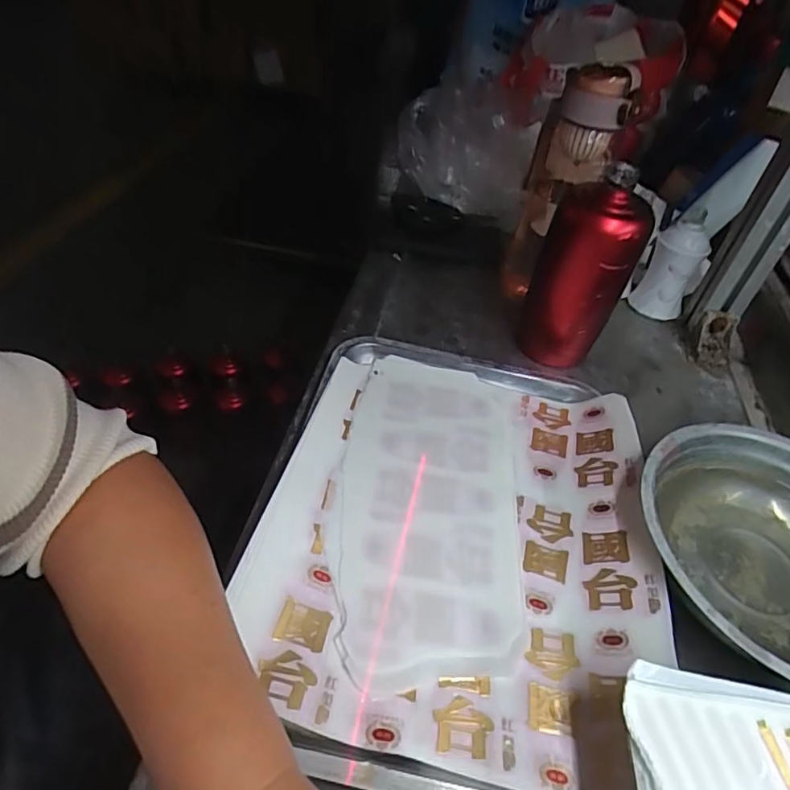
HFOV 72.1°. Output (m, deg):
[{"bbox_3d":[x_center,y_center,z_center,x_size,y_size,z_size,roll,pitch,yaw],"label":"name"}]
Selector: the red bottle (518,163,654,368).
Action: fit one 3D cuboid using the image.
[{"bbox_3d":[0.175,-0.118,0.502,0.079,0.172,0.061,16,45,12],"label":"red bottle"}]

